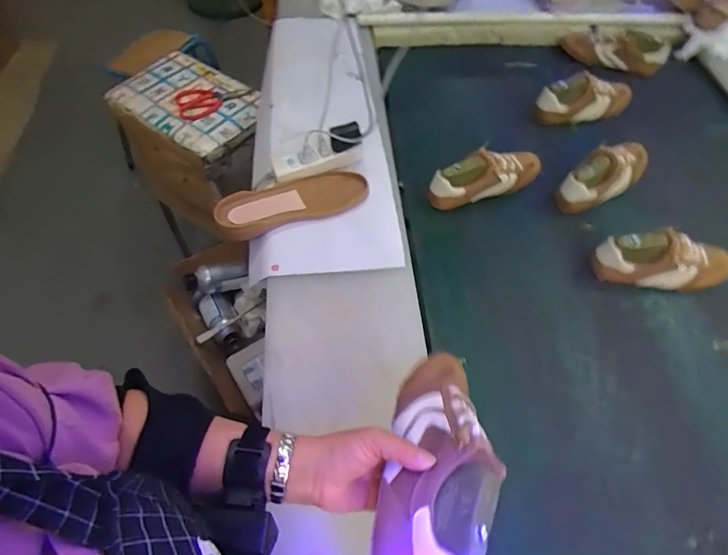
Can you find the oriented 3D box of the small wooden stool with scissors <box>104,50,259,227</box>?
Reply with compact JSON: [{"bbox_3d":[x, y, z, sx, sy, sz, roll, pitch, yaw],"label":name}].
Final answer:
[{"bbox_3d":[-0.440,-0.353,1.251,0.368,0.328,0.242,33,60,18],"label":"small wooden stool with scissors"}]

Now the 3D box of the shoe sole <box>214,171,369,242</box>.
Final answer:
[{"bbox_3d":[-0.125,-0.137,0.799,0.263,0.029,0.094,-19,63,-16],"label":"shoe sole"}]

